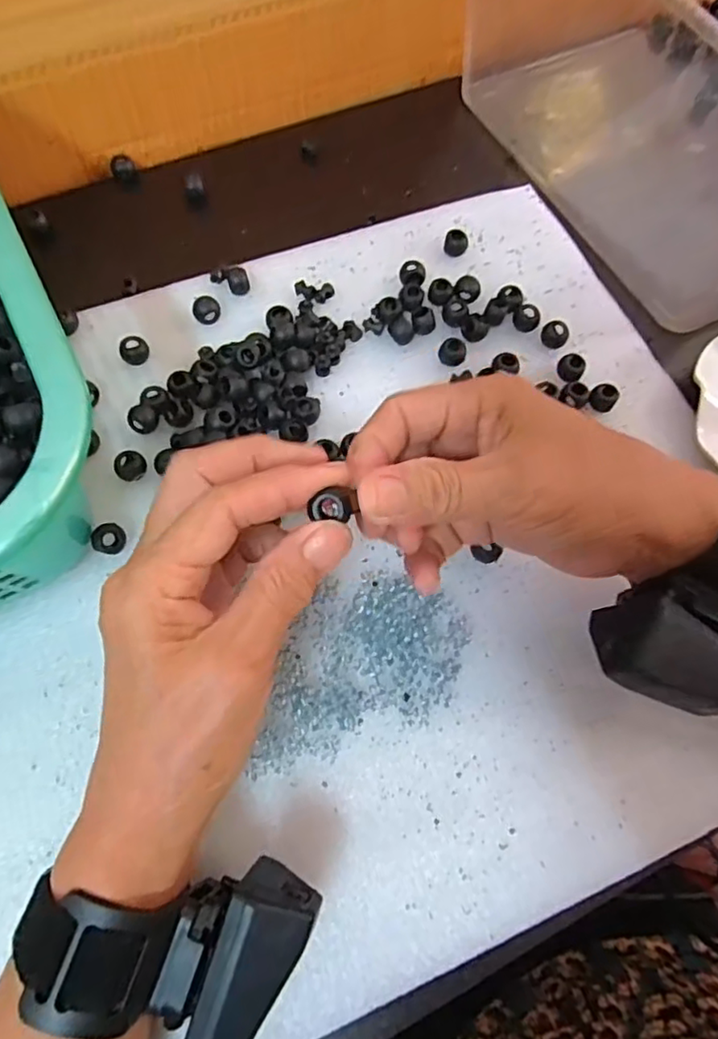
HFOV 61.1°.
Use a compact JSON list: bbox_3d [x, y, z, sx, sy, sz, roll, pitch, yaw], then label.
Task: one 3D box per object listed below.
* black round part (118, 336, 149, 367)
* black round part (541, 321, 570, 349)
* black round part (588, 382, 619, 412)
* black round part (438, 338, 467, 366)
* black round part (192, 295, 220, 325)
[{"bbox_3d":[-0.127,-0.095,0.344,0.015,0.012,0.012,-16,71,-7],"label":"black round part"},{"bbox_3d":[0.115,-0.108,0.355,0.015,0.008,0.012,1,70,-1],"label":"black round part"},{"bbox_3d":[0.137,-0.068,0.341,0.015,0.013,0.012,34,73,11],"label":"black round part"},{"bbox_3d":[0.054,-0.096,0.347,0.015,0.008,0.016,0,70,-1],"label":"black round part"},{"bbox_3d":[-0.089,-0.121,0.355,0.016,0.012,0.013,-15,71,-7],"label":"black round part"}]

